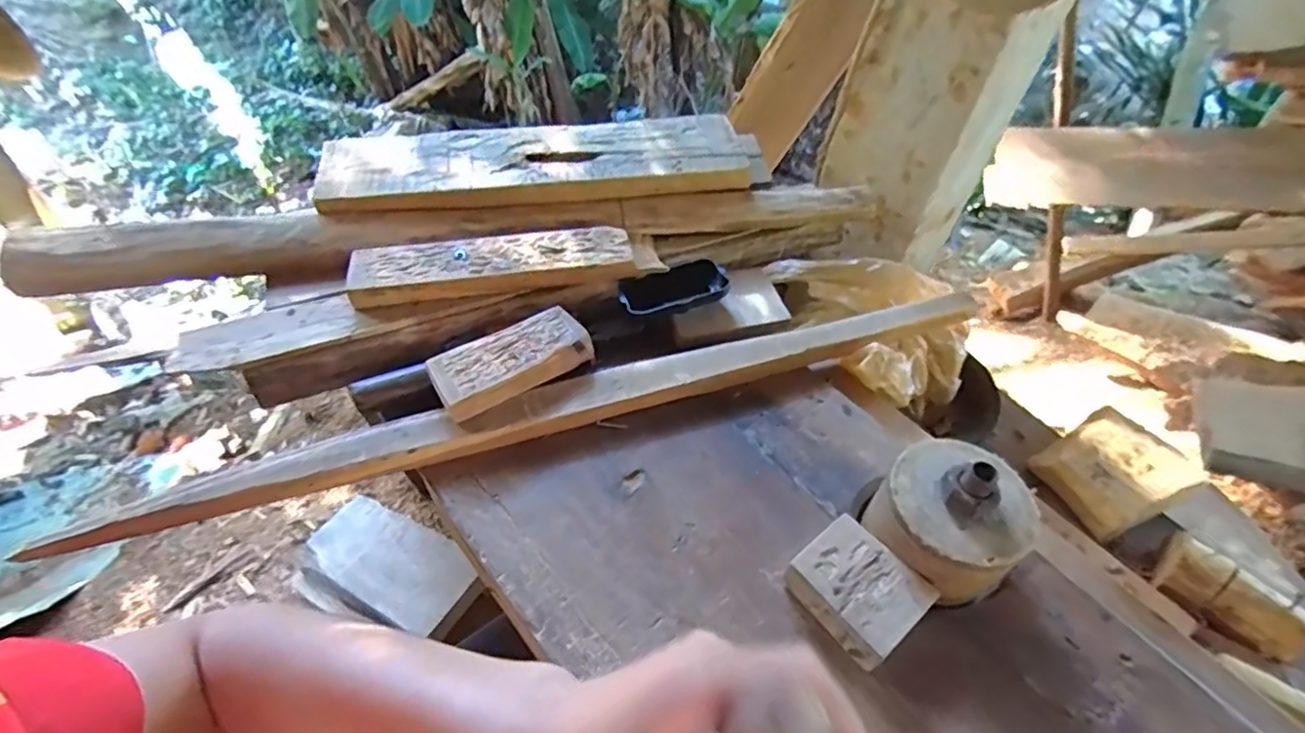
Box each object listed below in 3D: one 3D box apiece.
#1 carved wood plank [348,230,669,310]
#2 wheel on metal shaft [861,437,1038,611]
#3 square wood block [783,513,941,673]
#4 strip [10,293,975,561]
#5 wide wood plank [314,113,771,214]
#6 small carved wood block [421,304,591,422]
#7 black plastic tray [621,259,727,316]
[{"bbox_3d":[-0.142,-0.104,0.609,0.295,0.024,0.061,-8,52,-9],"label":"carved wood plank"},{"bbox_3d":[0.220,0.109,0.445,0.103,0.091,0.103,1,51,-1],"label":"wheel on metal shaft"},{"bbox_3d":[0.148,0.160,0.440,0.070,0.028,0.083,-35,61,-26],"label":"square wood block"},{"bbox_3d":[-0.067,0.028,0.547,0.798,0.024,0.039,-13,53,-13],"label":"strip"},{"bbox_3d":[-0.105,-0.228,0.673,0.480,0.032,0.116,-7,52,-8],"label":"wide wood plank"},{"bbox_3d":[-0.127,-0.005,0.549,0.136,0.026,0.062,-28,58,-22],"label":"small carved wood block"},{"bbox_3d":[0.022,-0.082,0.616,0.115,0.017,0.057,-18,54,-16],"label":"black plastic tray"}]

